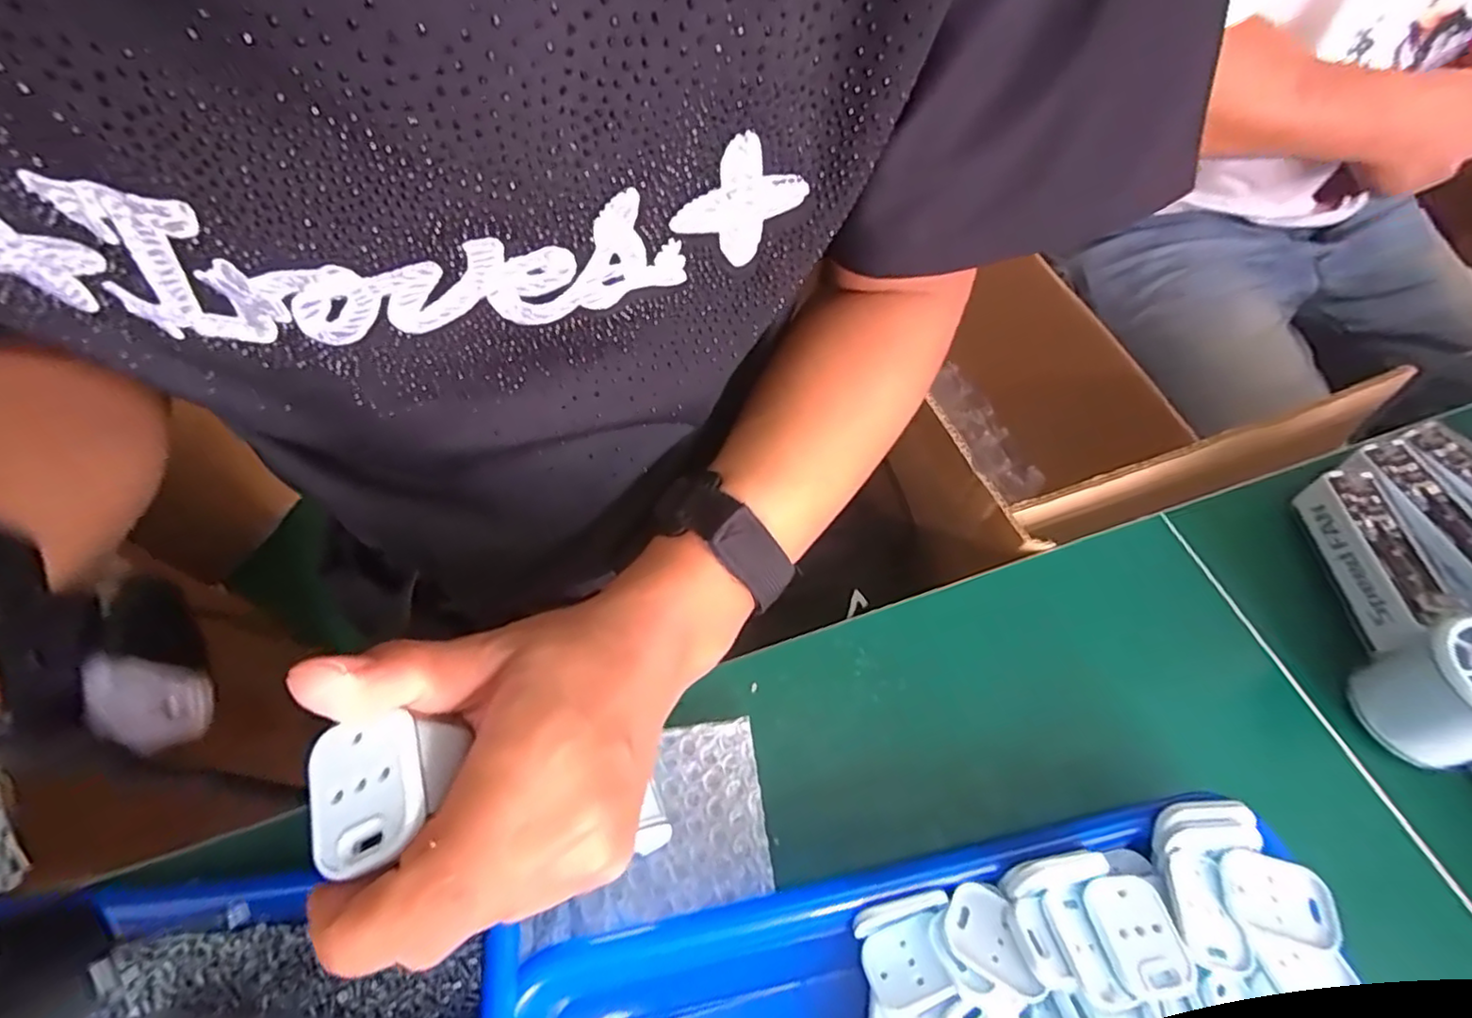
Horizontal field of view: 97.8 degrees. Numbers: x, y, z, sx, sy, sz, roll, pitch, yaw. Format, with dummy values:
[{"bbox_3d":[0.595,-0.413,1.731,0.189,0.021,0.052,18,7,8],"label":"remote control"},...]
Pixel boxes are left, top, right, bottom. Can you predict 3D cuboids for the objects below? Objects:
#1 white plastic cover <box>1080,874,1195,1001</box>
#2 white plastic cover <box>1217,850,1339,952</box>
[{"bbox_3d":[0.155,0.165,0.249,0.029,0.007,0.039,-12,45,5],"label":"white plastic cover"},{"bbox_3d":[0.218,0.156,0.259,0.040,0.007,0.028,16,61,8],"label":"white plastic cover"}]

